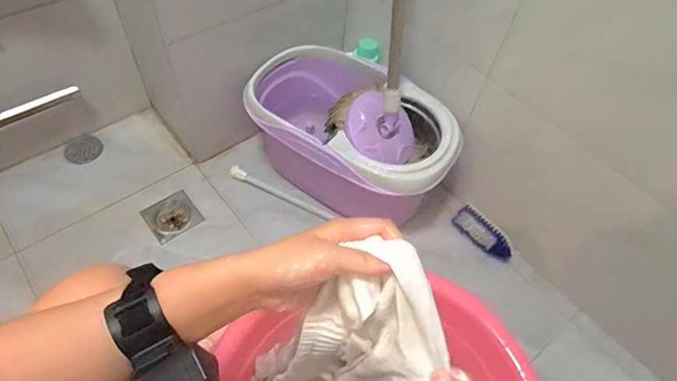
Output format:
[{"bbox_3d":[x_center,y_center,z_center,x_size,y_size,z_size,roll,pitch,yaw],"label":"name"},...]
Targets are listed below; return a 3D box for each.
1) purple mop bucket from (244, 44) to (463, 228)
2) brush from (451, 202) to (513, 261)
[{"bbox_3d":[0.028,-0.122,0.927,0.428,0.272,0.284,30,57,15],"label":"purple mop bucket"},{"bbox_3d":[0.307,0.090,0.931,0.137,0.053,0.046,40,61,21],"label":"brush"}]

